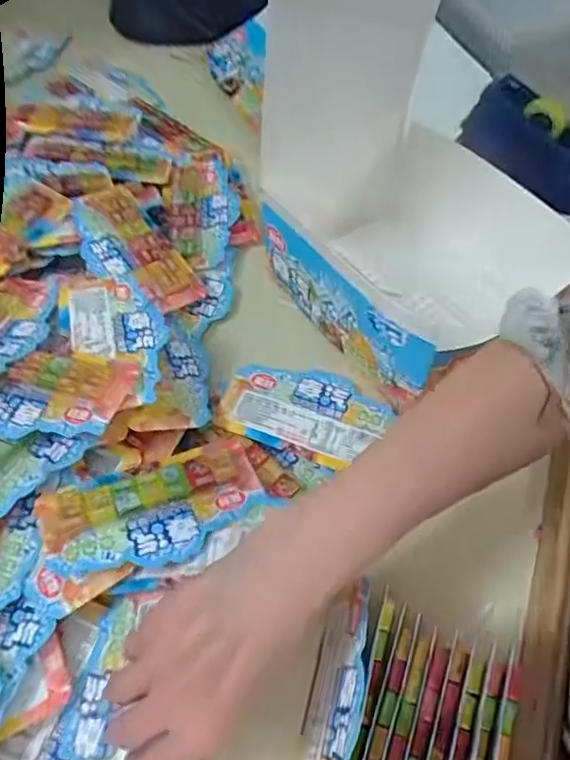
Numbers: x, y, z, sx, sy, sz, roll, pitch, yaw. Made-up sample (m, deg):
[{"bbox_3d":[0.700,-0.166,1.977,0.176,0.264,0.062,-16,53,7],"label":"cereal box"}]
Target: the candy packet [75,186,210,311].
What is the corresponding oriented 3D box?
[{"bbox_3d":[-0.139,-0.117,0.516,0.077,0.018,0.143,-38,77,-22],"label":"candy packet"}]

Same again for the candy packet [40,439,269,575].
[{"bbox_3d":[-0.087,0.084,0.381,0.139,0.018,0.075,-20,57,-12],"label":"candy packet"}]

